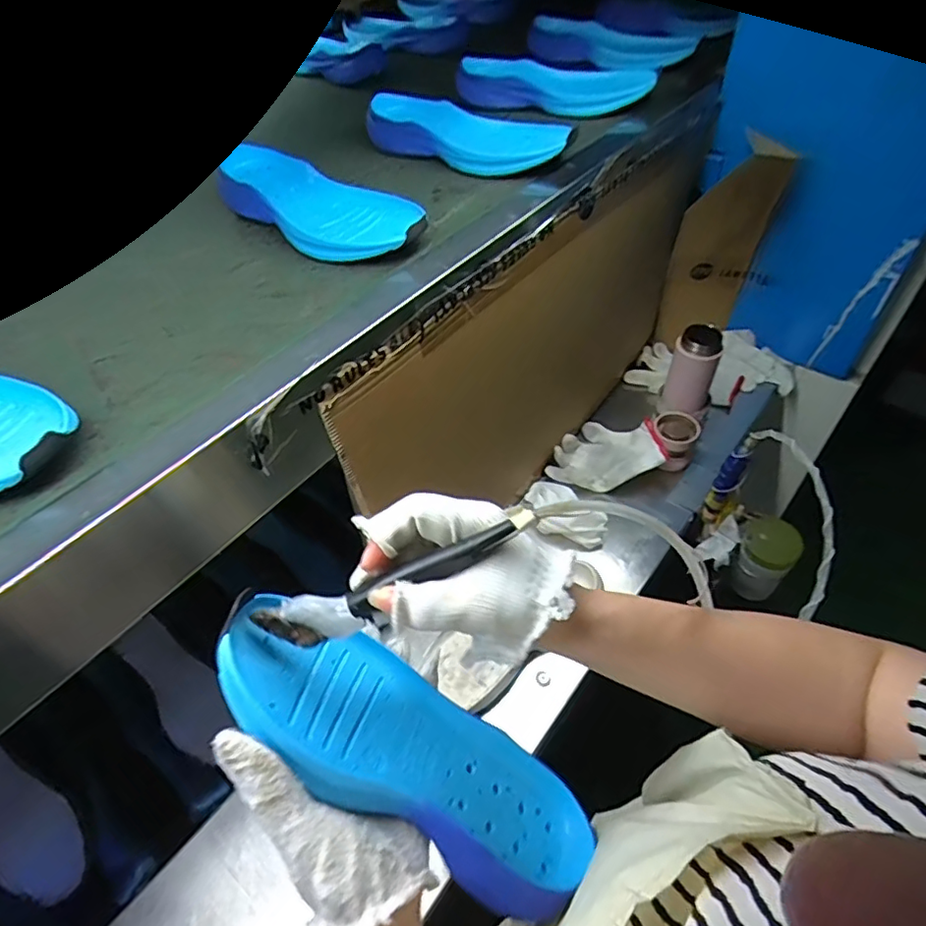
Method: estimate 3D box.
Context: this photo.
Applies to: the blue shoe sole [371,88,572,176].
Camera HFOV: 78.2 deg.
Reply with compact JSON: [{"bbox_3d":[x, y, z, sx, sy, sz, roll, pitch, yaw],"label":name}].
[{"bbox_3d":[0.000,-0.381,0.663,0.255,0.046,0.084,29,57,26],"label":"blue shoe sole"}]

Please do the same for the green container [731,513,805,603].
[{"bbox_3d":[0.452,0.145,0.868,0.081,0.126,0.079,32,60,27],"label":"green container"}]

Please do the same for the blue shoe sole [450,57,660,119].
[{"bbox_3d":[0.114,-0.485,0.741,0.251,0.048,0.113,10,50,13],"label":"blue shoe sole"}]

